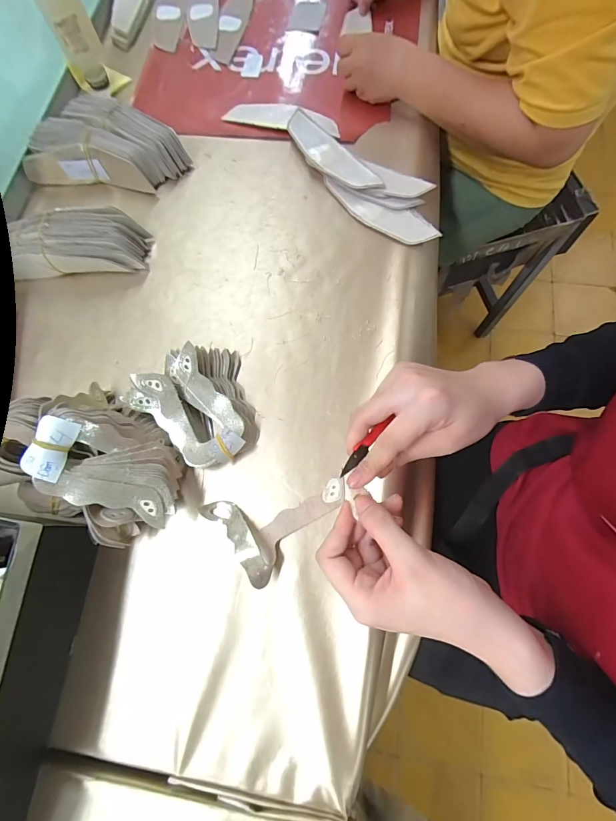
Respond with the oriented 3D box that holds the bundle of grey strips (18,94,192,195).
[{"bbox_3d":[-0.272,-0.359,0.513,0.208,0.058,0.101,10,74,6],"label":"bundle of grey strips"}]

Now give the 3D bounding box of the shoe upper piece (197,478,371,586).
[{"bbox_3d":[-0.025,0.117,0.372,0.148,0.030,0.083,-14,73,-2],"label":"shoe upper piece"}]

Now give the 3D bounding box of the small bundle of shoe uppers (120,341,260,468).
[{"bbox_3d":[-0.107,-0.010,0.404,0.123,0.047,0.113,42,79,13],"label":"small bundle of shoe uppers"}]

